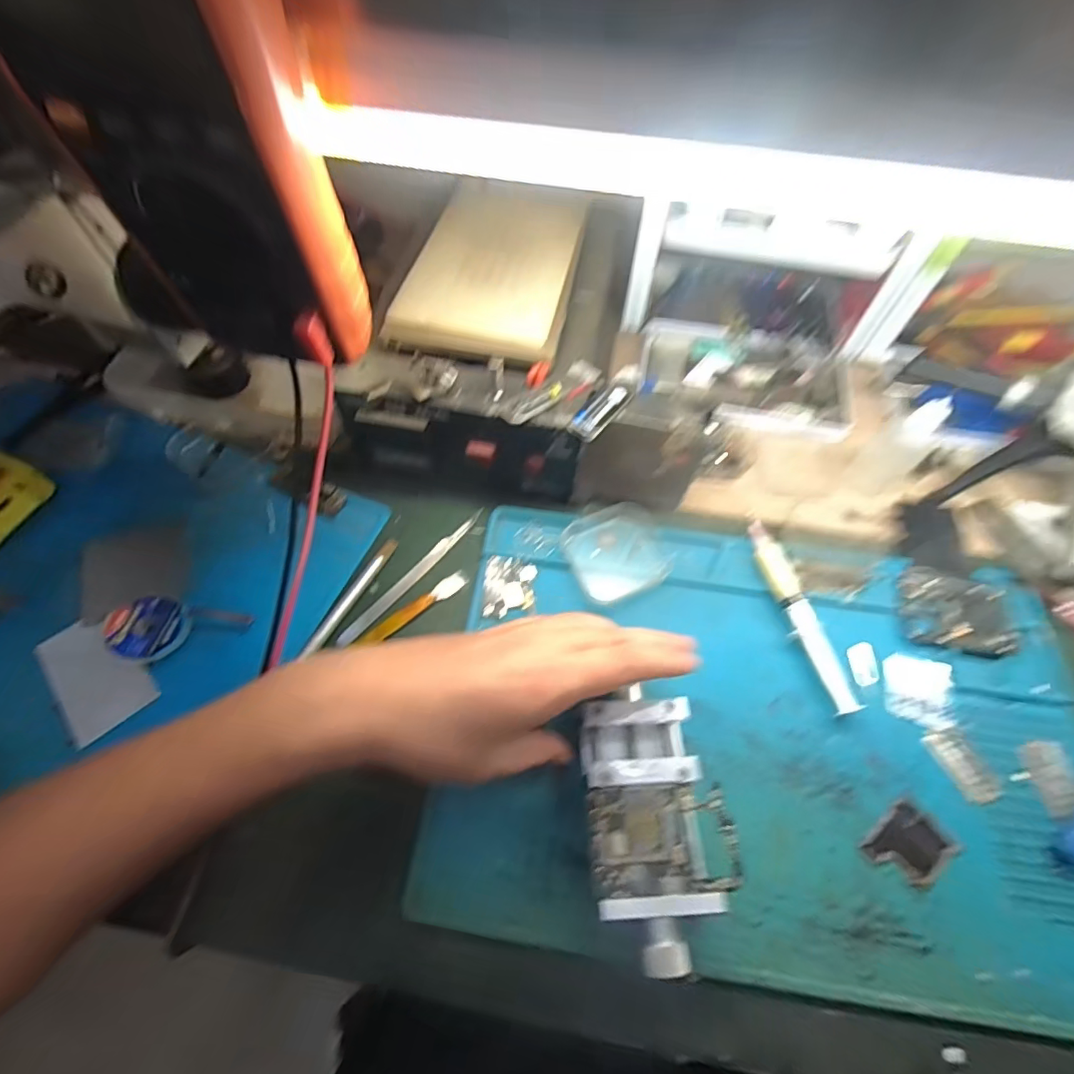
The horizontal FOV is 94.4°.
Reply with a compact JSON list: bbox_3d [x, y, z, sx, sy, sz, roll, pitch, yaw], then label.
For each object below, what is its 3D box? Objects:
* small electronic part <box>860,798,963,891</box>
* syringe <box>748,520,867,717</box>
[{"bbox_3d":[0.200,0.166,0.265,0.040,0.004,0.033,-36,67,-18],"label":"small electronic part"},{"bbox_3d":[0.168,0.048,0.324,0.017,0.017,0.131,-9,62,-6],"label":"syringe"}]

